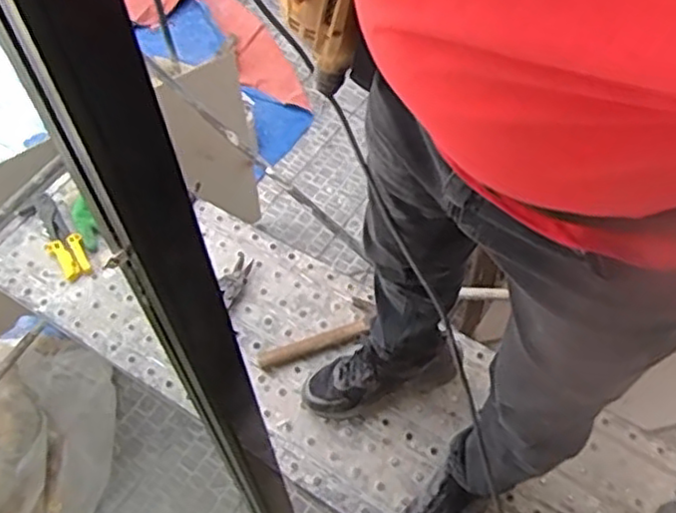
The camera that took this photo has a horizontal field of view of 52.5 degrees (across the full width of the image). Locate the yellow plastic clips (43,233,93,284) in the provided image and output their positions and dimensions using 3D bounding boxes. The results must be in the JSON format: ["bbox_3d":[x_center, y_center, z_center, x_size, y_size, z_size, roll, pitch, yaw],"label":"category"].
[{"bbox_3d":[-0.594,0.001,1.518,0.078,0.033,0.115,-32,59,-17],"label":"yellow plastic clips"}]

